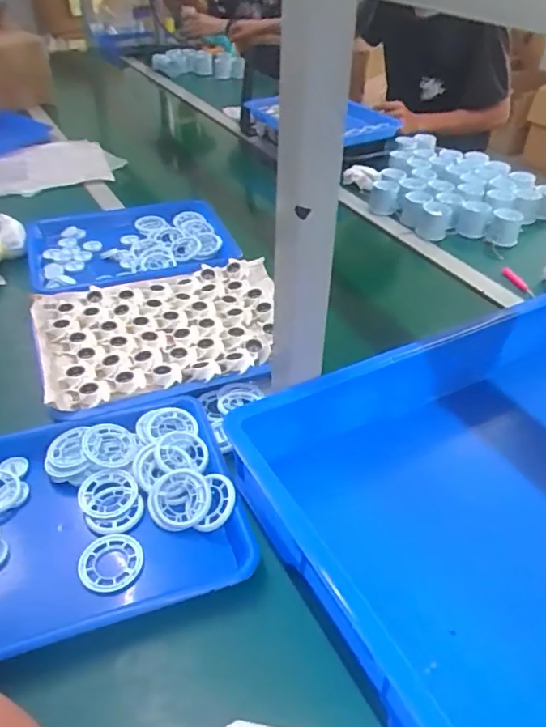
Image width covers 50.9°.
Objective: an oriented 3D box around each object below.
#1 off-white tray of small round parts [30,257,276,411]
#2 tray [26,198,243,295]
[{"bbox_3d":[-0.146,-0.052,0.785,0.330,0.026,0.240,-14,41,-17],"label":"off-white tray of small round parts"},{"bbox_3d":[-0.242,-0.205,0.997,0.349,0.046,0.293,-11,41,-15],"label":"tray"}]

